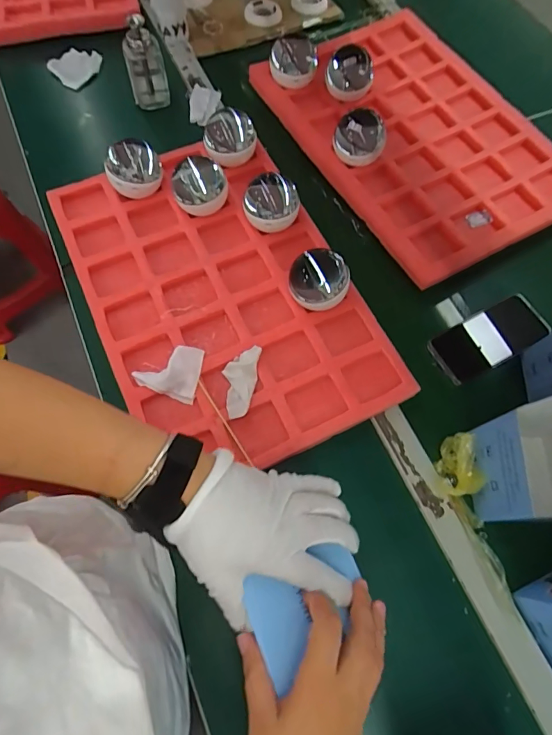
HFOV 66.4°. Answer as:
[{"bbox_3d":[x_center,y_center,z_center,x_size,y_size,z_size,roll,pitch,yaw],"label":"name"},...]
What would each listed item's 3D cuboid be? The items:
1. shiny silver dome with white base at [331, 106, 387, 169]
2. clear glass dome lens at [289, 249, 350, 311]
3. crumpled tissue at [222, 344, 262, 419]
[{"bbox_3d":[0.125,-0.343,0.633,0.073,0.061,0.075,1,68,-2],"label":"shiny silver dome with white base"},{"bbox_3d":[0.053,-0.107,0.532,0.068,0.070,0.074,-22,70,-10],"label":"clear glass dome lens"},{"bbox_3d":[-0.045,0.017,0.514,0.040,0.013,0.088,8,68,1],"label":"crumpled tissue"}]

